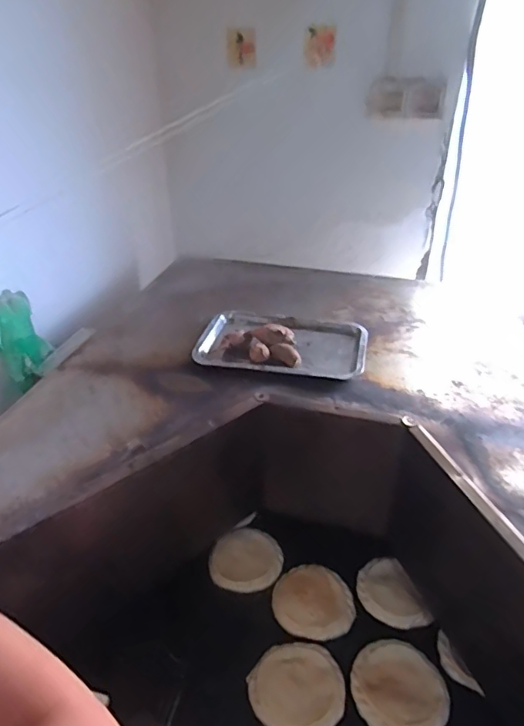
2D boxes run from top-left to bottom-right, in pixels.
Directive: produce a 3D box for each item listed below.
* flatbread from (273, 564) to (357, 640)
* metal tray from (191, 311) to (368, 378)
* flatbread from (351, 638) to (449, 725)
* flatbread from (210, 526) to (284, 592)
[{"bbox_3d":[0.086,0.395,0.870,0.130,0.018,0.126,0,33,0],"label":"flatbread"},{"bbox_3d":[0.039,-0.045,0.985,0.313,0.040,0.213,5,34,7],"label":"metal tray"},{"bbox_3d":[0.197,0.470,0.757,0.124,0.020,0.136,0,33,0],"label":"flatbread"},{"bbox_3d":[-0.025,0.353,0.945,0.120,0.028,0.134,8,34,13],"label":"flatbread"}]

